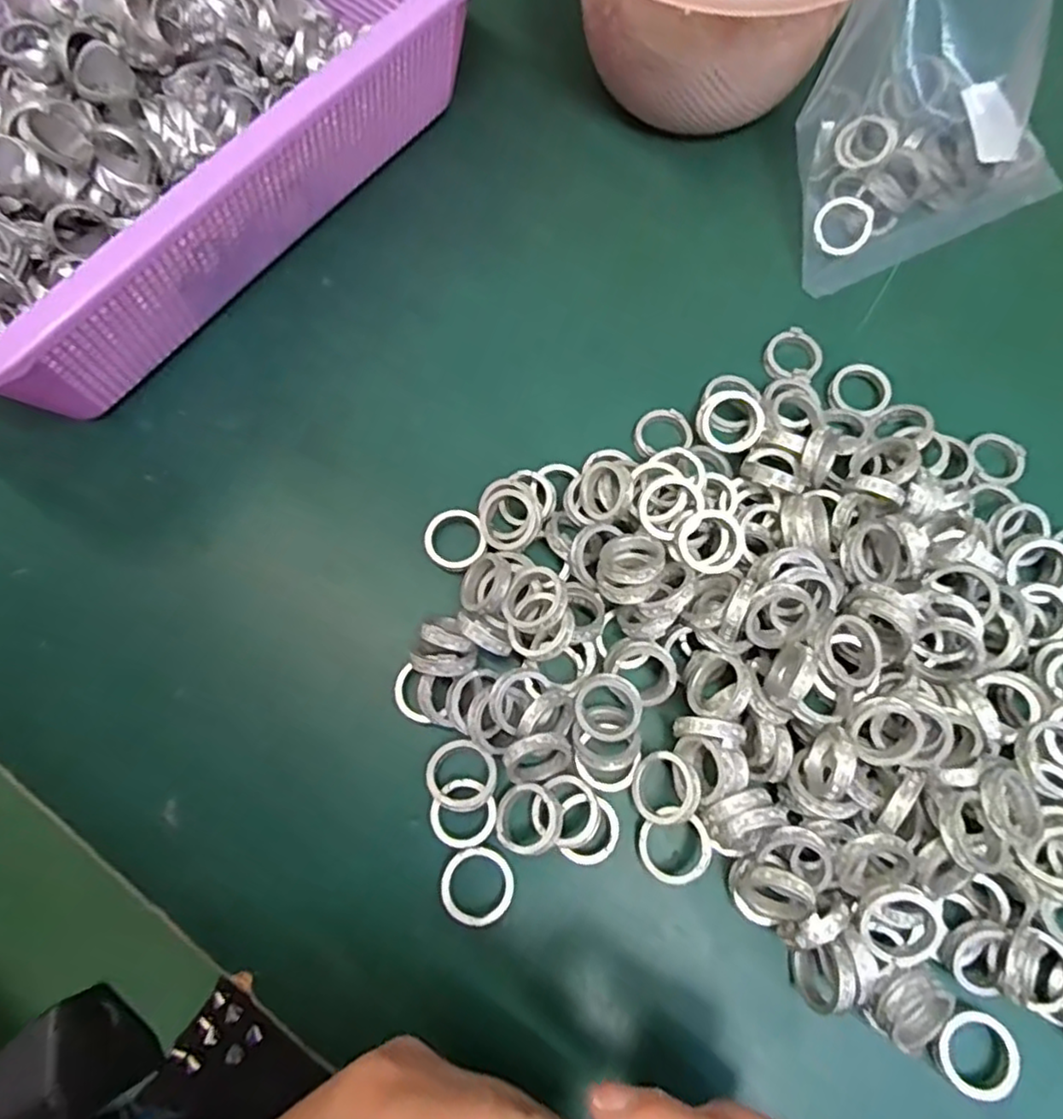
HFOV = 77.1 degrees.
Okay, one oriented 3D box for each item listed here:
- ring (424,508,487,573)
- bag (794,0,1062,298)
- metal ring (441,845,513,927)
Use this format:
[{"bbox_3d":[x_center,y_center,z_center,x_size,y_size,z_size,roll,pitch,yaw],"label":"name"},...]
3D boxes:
[{"bbox_3d":[-0.031,-0.008,0.274,0.026,0.010,0.025,0,75,0],"label":"ring"},{"bbox_3d":[0.177,-0.211,0.269,0.134,0.135,0.093,-23,75,-7],"label":"bag"},{"bbox_3d":[-0.019,0.116,0.238,0.024,0.004,0.026,0,75,0],"label":"metal ring"}]

